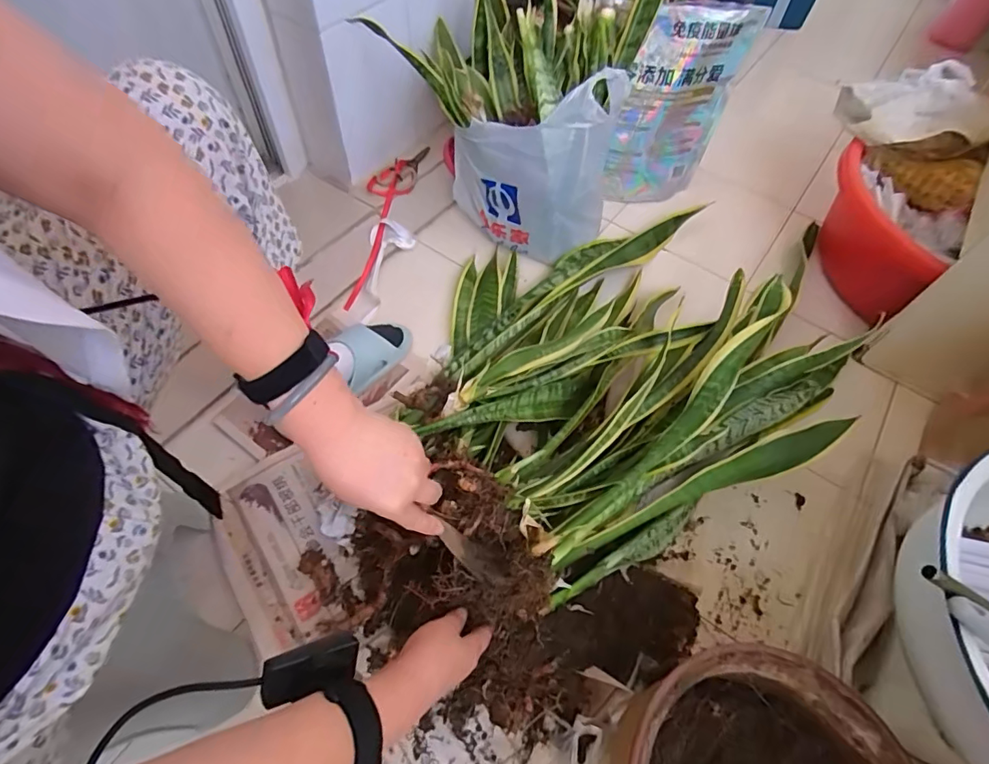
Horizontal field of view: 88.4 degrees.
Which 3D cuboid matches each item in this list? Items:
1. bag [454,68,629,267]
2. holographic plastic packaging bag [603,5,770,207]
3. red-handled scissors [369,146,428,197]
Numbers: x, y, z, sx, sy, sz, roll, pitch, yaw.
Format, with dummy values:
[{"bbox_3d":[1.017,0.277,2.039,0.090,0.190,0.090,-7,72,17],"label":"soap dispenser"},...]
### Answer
[{"bbox_3d":[0.078,-0.370,0.893,0.273,0.265,0.152,-4,58,-7],"label":"bag"},{"bbox_3d":[0.339,-0.508,0.965,0.208,0.331,0.074,1,58,-3],"label":"holographic plastic packaging bag"},{"bbox_3d":[-0.176,-0.418,1.020,0.079,0.010,0.170,37,63,18],"label":"red-handled scissors"}]

